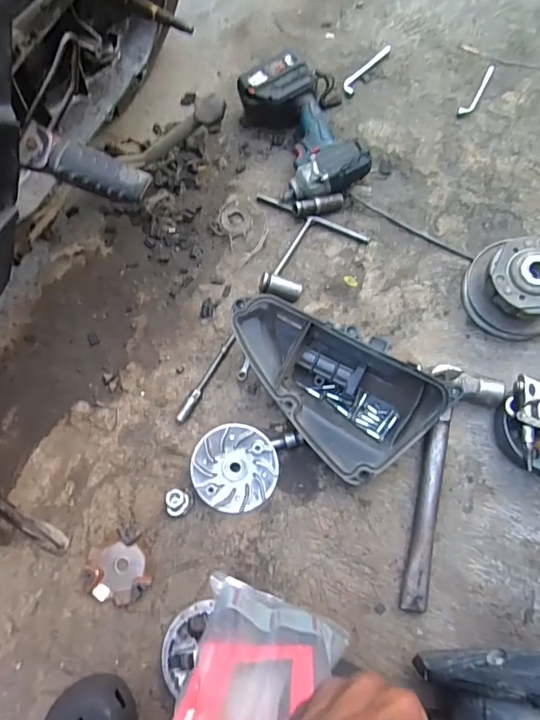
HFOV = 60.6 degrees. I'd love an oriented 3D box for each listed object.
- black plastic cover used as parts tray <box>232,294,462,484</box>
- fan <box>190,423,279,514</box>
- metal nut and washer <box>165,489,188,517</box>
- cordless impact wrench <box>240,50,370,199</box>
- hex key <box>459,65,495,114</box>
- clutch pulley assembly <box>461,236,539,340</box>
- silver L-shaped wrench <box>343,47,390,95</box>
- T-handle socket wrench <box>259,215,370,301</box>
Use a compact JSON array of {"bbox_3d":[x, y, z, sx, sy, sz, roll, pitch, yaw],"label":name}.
[{"bbox_3d":[0.083,0.014,0.599,0.164,0.089,0.260,-38,75,-11],"label":"black plastic cover used as parts tray"},{"bbox_3d":[-0.045,0.139,0.596,0.108,0.018,0.108,0,88,-2],"label":"fan"},{"bbox_3d":[-0.119,0.183,0.591,0.027,0.012,0.032,3,72,2],"label":"metal nut and washer"},{"bbox_3d":[0.051,-0.366,0.734,0.126,0.070,0.236,-21,73,-6],"label":"cordless impact wrench"},{"bbox_3d":[0.357,-0.458,0.788,0.020,0.005,0.123,34,76,11],"label":"hex key"},{"bbox_3d":[0.343,-0.099,0.632,0.118,0.085,0.125,0,72,1],"label":"clutch pulley assembly"},{"bbox_3d":[0.168,-0.510,0.808,0.025,0.006,0.122,34,78,26],"label":"silver L-shaped wrench"},{"bbox_3d":[0.066,-0.146,0.680,0.100,0.039,0.170,30,75,10],"label":"T-handle socket wrench"}]

